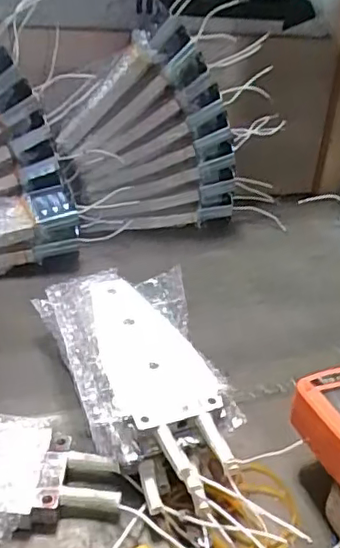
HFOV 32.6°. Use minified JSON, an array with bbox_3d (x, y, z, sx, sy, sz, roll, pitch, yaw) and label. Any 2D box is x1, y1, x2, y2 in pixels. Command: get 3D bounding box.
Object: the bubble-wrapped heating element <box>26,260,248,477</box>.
[{"bbox_3d":[-0.019,0.067,0.416,0.110,0.063,0.199,-8,32,-20],"label":"bubble-wrapped heating element"}]

